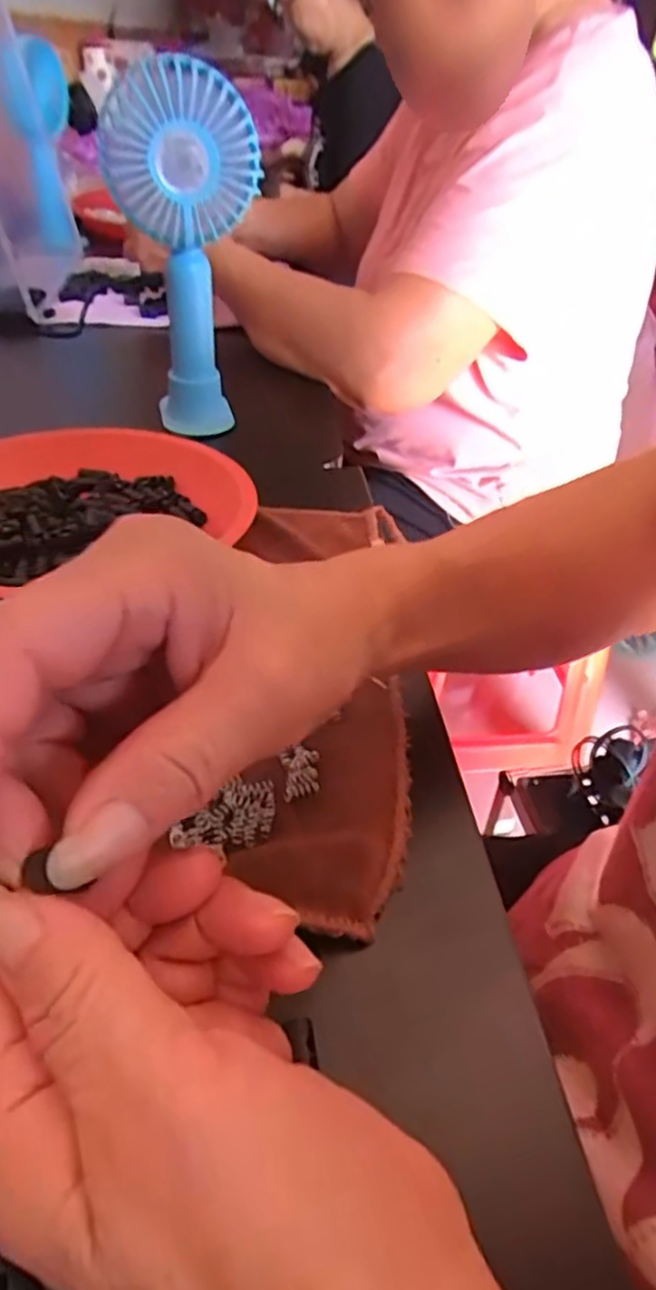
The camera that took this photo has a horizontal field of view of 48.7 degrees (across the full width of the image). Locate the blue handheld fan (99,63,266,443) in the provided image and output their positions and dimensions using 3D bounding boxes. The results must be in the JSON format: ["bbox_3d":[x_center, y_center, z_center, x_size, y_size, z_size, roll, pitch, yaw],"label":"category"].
[{"bbox_3d":[-0.101,-0.273,0.519,0.090,0.236,0.051,-13,43,-19],"label":"blue handheld fan"}]

